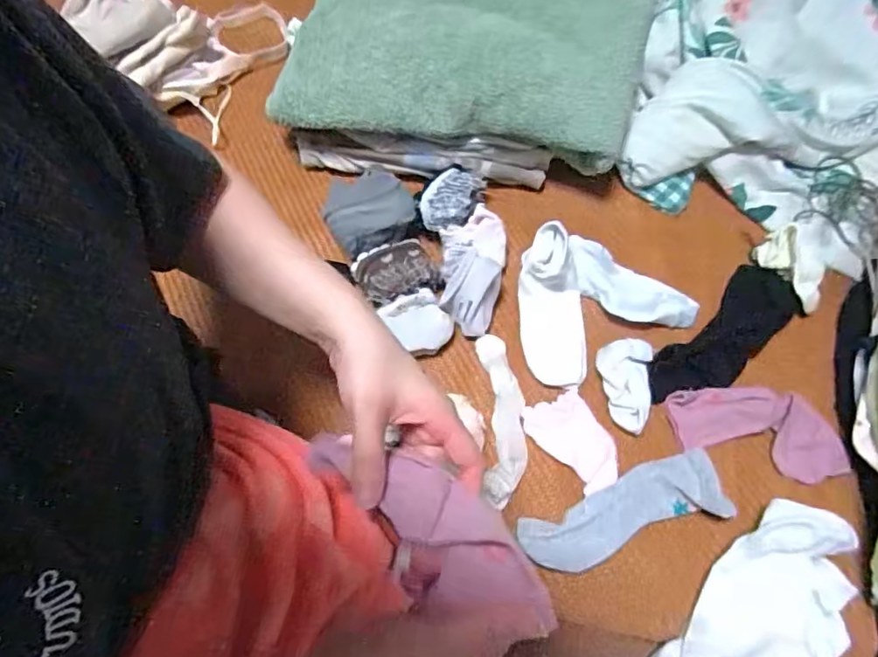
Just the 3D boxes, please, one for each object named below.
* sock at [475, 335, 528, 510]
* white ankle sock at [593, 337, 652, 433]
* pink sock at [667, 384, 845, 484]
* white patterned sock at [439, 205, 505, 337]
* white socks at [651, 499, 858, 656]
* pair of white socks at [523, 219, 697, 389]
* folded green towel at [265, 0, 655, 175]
[{"bbox_3d":[0.062,0.087,0.537,0.043,0.018,0.165,-1,66,1],"label":"sock"},{"bbox_3d":[0.184,0.054,0.544,0.049,0.027,0.089,4,66,3],"label":"white ankle sock"},{"bbox_3d":[0.306,0.095,0.532,0.158,0.021,0.075,14,67,7],"label":"pink sock"},{"bbox_3d":[0.035,-0.066,0.580,0.065,0.051,0.131,2,66,3],"label":"white patterned sock"},{"bbox_3d":[0.259,0.237,0.439,0.195,0.059,0.096,-41,71,-15],"label":"white socks"},{"bbox_3d":[0.160,-0.040,0.568,0.182,0.063,0.139,-26,68,-10],"label":"pair of white socks"},{"bbox_3d":[0.043,-0.382,0.654,0.396,0.071,0.387,12,67,7],"label":"folded green towel"}]

